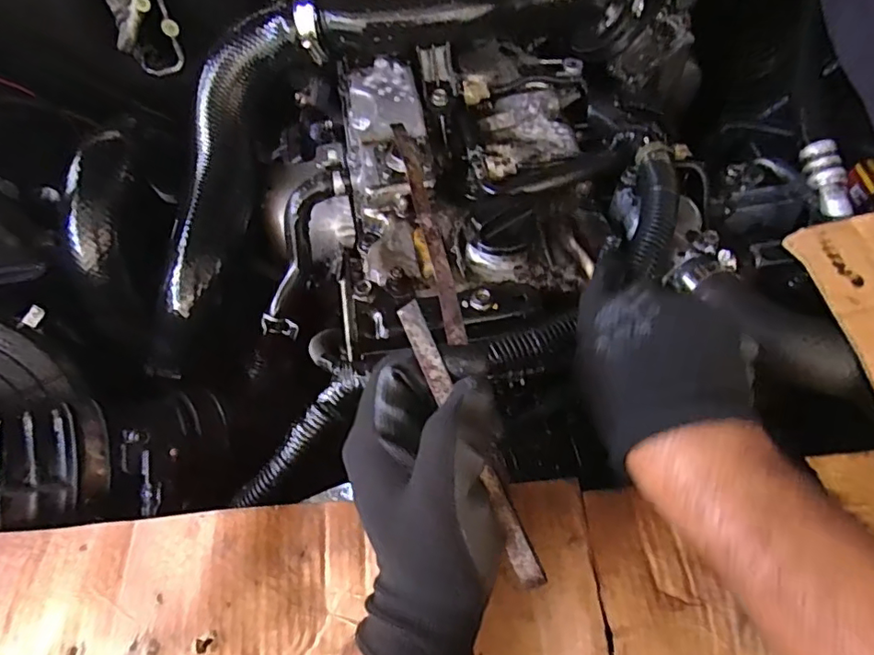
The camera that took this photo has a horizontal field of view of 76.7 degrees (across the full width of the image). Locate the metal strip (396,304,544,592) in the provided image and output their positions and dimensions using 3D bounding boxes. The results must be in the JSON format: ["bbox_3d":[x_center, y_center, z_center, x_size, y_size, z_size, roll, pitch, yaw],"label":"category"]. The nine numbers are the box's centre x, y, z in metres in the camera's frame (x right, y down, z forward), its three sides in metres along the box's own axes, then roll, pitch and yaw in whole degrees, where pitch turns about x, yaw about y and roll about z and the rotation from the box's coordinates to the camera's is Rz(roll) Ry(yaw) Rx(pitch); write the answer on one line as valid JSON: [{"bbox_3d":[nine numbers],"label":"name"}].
[{"bbox_3d":[0.015,0.053,0.259,0.012,0.004,0.141,-24,80,-11],"label":"metal strip"}]

